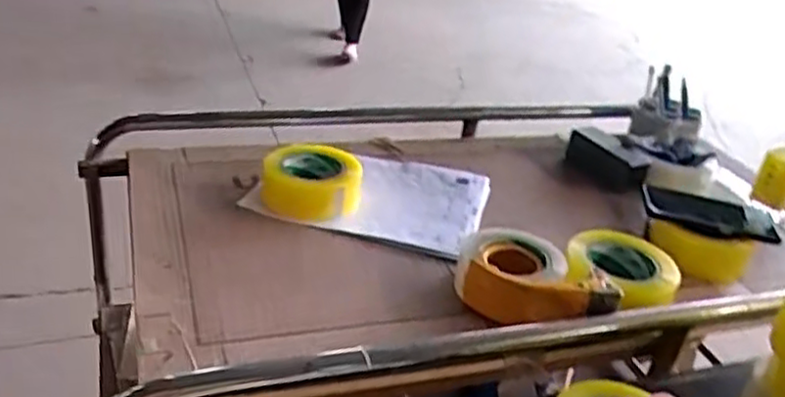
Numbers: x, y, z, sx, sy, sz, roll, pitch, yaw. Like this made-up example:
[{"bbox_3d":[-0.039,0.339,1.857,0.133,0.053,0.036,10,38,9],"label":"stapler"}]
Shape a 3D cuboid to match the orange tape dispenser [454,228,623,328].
[{"bbox_3d":[0.158,0.087,0.805,0.170,0.056,0.121,11,30,6],"label":"orange tape dispenser"}]

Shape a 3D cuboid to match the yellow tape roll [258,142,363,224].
[{"bbox_3d":[-0.108,-0.024,0.948,0.119,0.060,0.121,6,30,-3],"label":"yellow tape roll"}]

